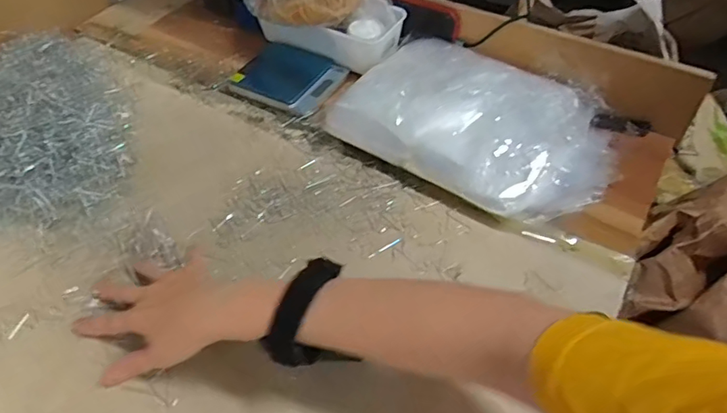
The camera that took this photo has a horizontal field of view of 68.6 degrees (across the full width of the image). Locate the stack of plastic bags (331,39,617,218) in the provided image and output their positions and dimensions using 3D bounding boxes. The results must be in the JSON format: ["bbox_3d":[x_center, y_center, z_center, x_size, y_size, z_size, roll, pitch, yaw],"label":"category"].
[{"bbox_3d":[0.132,-0.100,0.619,0.303,0.069,0.199,29,56,24],"label":"stack of plastic bags"}]

